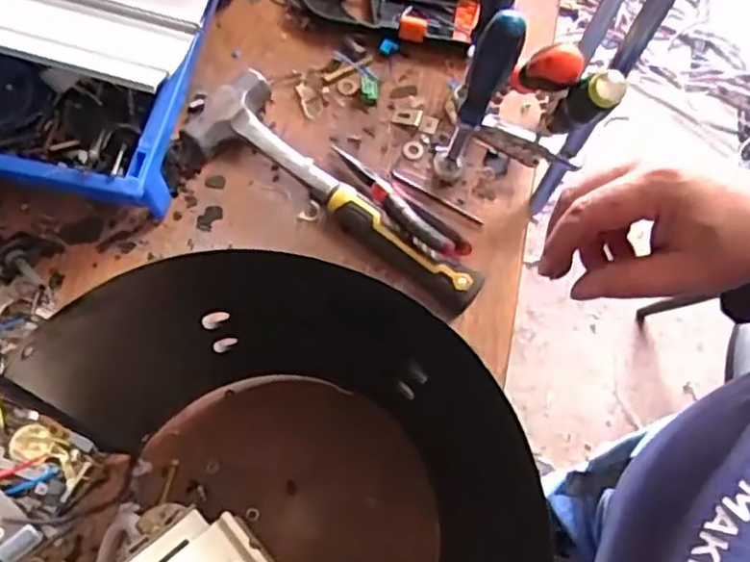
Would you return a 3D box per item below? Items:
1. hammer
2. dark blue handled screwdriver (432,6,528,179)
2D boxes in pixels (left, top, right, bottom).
[{"bbox_3d":[-0.046,-0.064,0.606,0.294,0.038,0.109,41,72,13],"label":"hammer"},{"bbox_3d":[0.082,-0.144,0.568,0.038,0.187,0.030,19,69,5],"label":"dark blue handled screwdriver"}]

